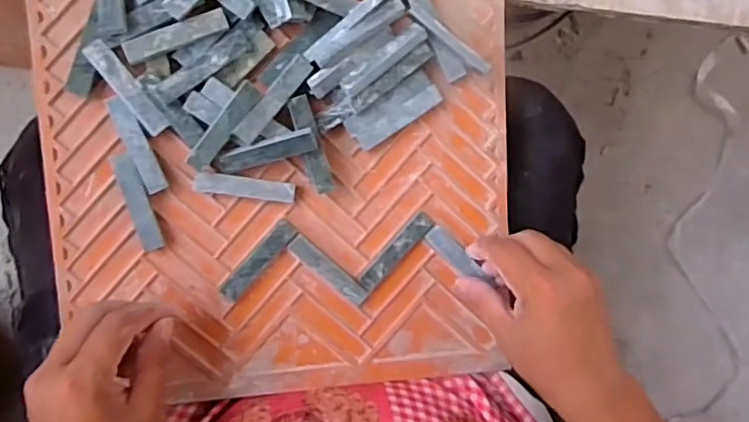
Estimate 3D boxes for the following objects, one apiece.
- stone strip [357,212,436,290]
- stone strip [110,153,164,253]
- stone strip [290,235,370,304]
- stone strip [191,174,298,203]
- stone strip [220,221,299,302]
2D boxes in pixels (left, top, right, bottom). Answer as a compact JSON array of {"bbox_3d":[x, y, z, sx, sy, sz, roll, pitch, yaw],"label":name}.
[{"bbox_3d":[0.015,0.027,0.400,0.012,0.008,0.062,44,85,-7],"label":"stone strip"},{"bbox_3d":[-0.148,-0.005,0.376,0.014,0.010,0.061,-17,94,-8],"label":"stone strip"},{"bbox_3d":[-0.031,0.040,0.401,0.062,0.008,0.012,42,85,-8],"label":"stone strip"},{"bbox_3d":[-0.083,-0.015,0.387,0.063,0.013,0.012,7,90,-9],"label":"stone strip"},{"bbox_3d":[-0.074,0.032,0.383,0.013,0.007,0.060,43,85,-7],"label":"stone strip"}]

